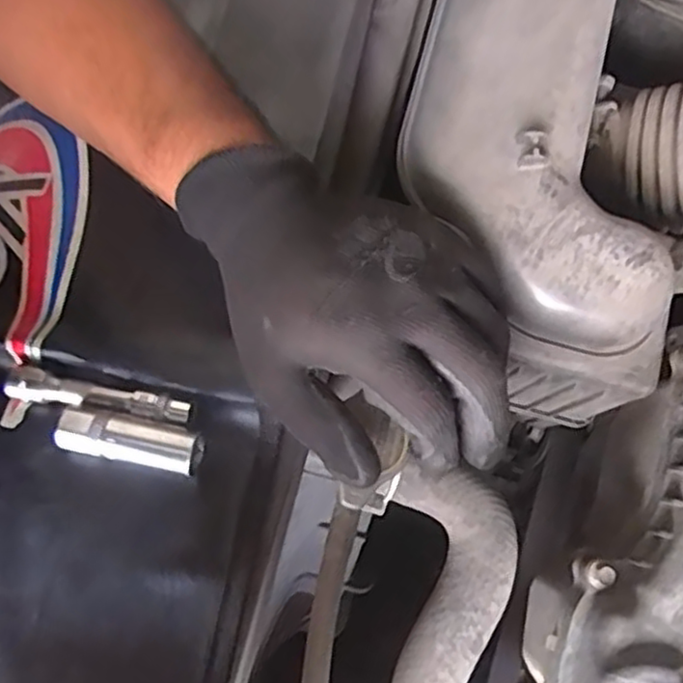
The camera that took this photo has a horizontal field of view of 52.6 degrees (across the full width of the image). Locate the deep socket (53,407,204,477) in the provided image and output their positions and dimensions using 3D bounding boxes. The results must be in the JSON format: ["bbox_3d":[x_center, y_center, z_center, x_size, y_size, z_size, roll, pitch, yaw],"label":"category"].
[{"bbox_3d":[-0.100,0.049,0.330,0.066,0.019,0.019,12,75,1],"label":"deep socket"}]

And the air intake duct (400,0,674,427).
[{"bbox_3d":[0.096,-0.124,0.388,0.121,0.124,0.318,1,80,-2],"label":"air intake duct"}]

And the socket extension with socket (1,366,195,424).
[{"bbox_3d":[-0.119,0.028,0.341,0.091,0.016,0.016,11,75,1],"label":"socket extension with socket"}]

